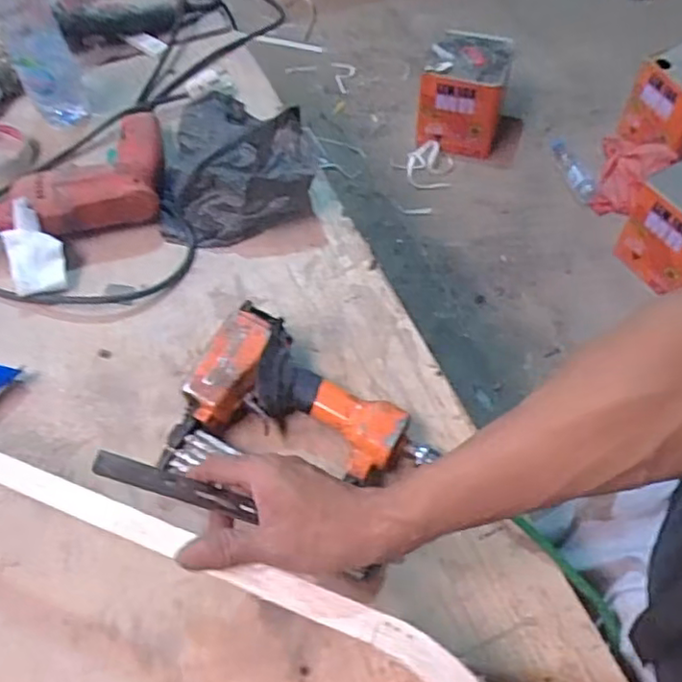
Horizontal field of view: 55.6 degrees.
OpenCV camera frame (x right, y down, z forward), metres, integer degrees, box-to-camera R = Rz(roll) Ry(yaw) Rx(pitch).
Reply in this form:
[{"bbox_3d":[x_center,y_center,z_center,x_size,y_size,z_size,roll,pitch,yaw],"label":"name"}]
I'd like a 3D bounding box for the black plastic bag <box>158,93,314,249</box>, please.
[{"bbox_3d":[-0.127,-0.197,0.739,0.175,0.087,0.160,-15,57,-7],"label":"black plastic bag"}]

